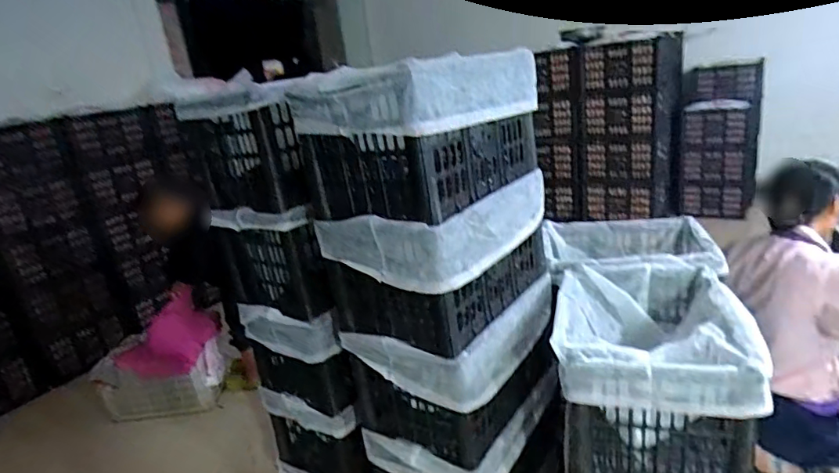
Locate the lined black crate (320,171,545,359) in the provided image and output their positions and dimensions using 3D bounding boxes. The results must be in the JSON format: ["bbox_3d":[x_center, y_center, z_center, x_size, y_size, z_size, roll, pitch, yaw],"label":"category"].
[{"bbox_3d":[0.050,0.038,1.211,0.339,0.288,0.459,5,21,35],"label":"lined black crate"}]

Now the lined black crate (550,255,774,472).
[{"bbox_3d":[0.526,0.279,1.172,0.363,0.295,0.488,-1,19,21],"label":"lined black crate"}]

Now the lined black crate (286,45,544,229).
[{"bbox_3d":[0.011,-0.229,1.119,0.318,0.281,0.475,7,23,40],"label":"lined black crate"}]

